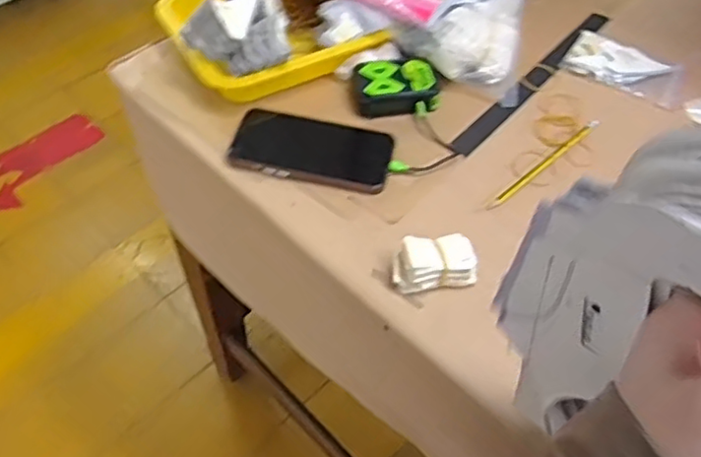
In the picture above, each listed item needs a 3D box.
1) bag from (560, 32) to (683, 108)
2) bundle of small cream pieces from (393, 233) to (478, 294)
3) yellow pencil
[{"bbox_3d":[0.320,-0.188,0.743,0.132,0.015,0.065,27,57,19],"label":"bag"},{"bbox_3d":[0.074,0.028,0.559,0.070,0.033,0.040,-7,53,-6],"label":"bundle of small cream pieces"},{"bbox_3d":[0.202,-0.068,0.657,0.173,0.014,0.012,-36,61,-24],"label":"yellow pencil"}]

